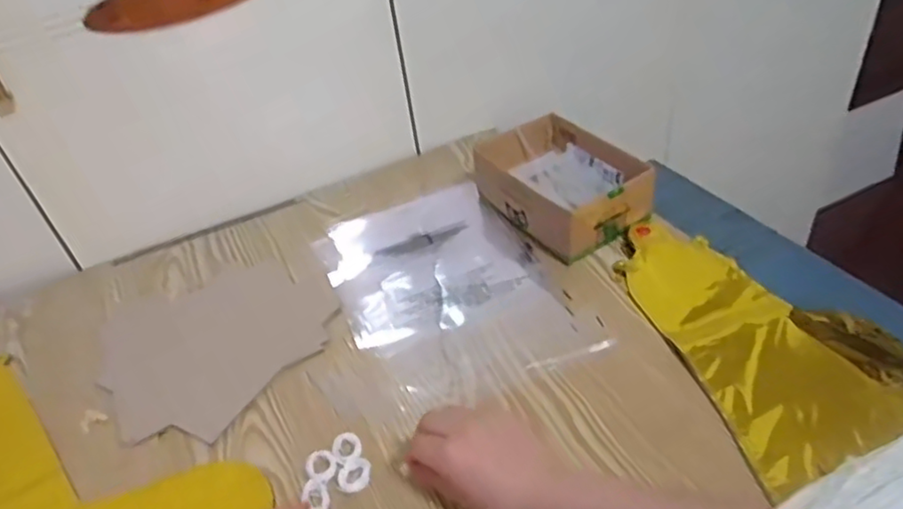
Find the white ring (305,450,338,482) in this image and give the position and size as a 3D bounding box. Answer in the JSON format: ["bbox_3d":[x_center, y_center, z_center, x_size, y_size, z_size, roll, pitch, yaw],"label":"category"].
[{"bbox_3d":[-0.106,0.173,0.513,0.023,0.007,0.027,-27,44,-22],"label":"white ring"}]

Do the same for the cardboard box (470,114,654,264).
[{"bbox_3d":[0.127,-0.081,0.719,0.131,0.069,0.171,-27,44,-22],"label":"cardboard box"}]

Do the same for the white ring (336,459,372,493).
[{"bbox_3d":[-0.077,0.178,0.504,0.029,0.005,0.024,-27,43,-22],"label":"white ring"}]

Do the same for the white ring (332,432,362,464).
[{"bbox_3d":[-0.087,0.162,0.522,0.023,0.008,0.028,-22,42,-16],"label":"white ring"}]

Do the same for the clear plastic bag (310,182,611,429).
[{"bbox_3d":[-0.009,0.028,0.663,0.211,0.014,0.294,-19,41,-14],"label":"clear plastic bag"}]

